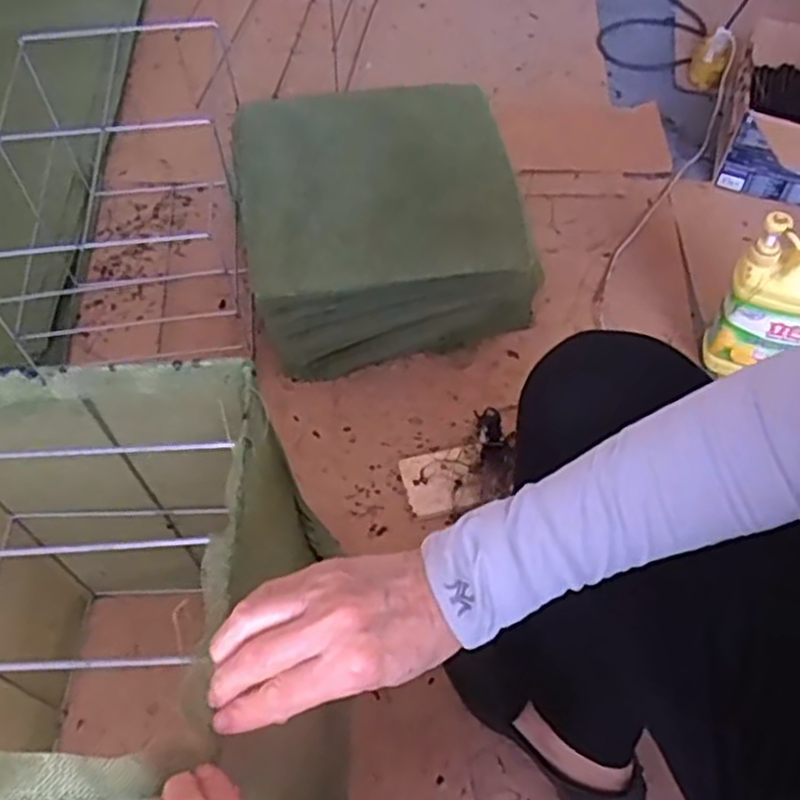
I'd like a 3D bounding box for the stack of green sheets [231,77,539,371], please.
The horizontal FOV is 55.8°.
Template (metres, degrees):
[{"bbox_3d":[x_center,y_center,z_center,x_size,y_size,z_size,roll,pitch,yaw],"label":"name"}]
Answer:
[{"bbox_3d":[-0.015,-0.228,1.013,0.363,0.224,0.294,-9,57,-5],"label":"stack of green sheets"}]

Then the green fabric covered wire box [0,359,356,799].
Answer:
[{"bbox_3d":[-0.237,0.174,0.576,0.285,0.356,0.274,0,57,1],"label":"green fabric covered wire box"}]

